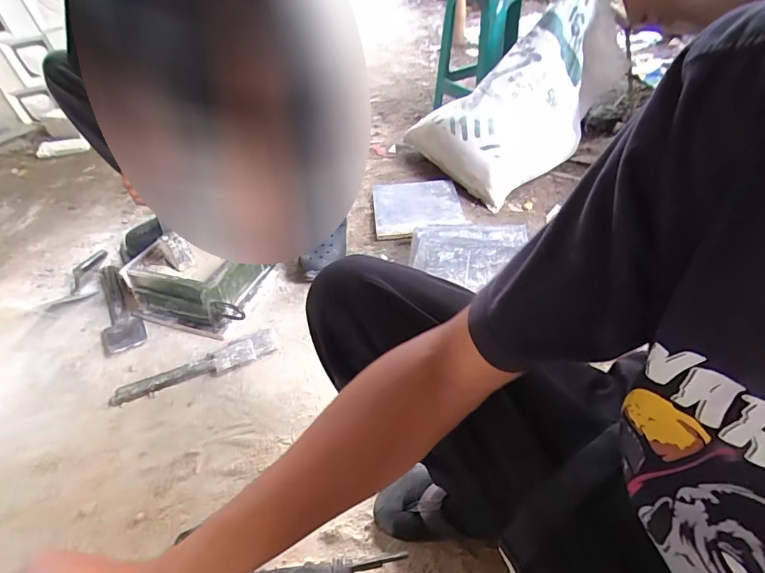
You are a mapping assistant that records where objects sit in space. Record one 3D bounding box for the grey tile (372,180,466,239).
[{"bbox_3d":[0.104,-0.242,1.263,0.253,0.029,0.253,-5,45,-1],"label":"grey tile"}]

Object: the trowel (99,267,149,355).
[{"bbox_3d":[-0.632,0.038,1.023,0.091,0.036,0.309,-22,48,-17],"label":"trowel"}]

